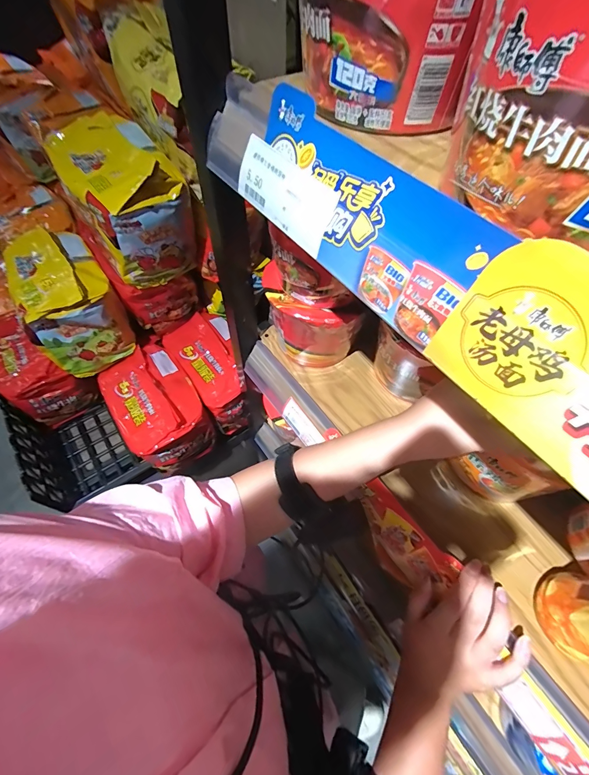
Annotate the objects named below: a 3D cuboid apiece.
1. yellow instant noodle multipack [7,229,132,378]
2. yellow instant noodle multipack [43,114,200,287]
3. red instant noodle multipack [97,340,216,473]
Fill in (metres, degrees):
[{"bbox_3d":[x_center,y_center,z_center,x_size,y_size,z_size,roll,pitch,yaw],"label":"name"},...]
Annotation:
[{"bbox_3d":[-0.387,-0.156,0.605,0.126,0.150,0.222,-25,61,-16],"label":"yellow instant noodle multipack"},{"bbox_3d":[-0.249,-0.280,0.536,0.133,0.164,0.221,-31,63,-19],"label":"yellow instant noodle multipack"},{"bbox_3d":[-0.250,0.036,0.633,0.135,0.117,0.191,-32,64,-20],"label":"red instant noodle multipack"}]

